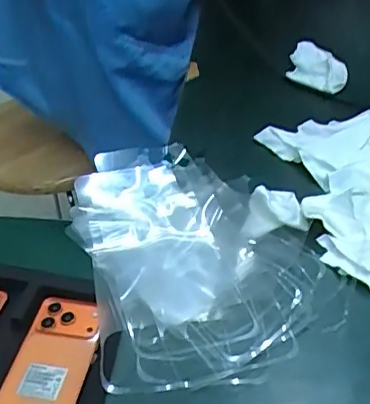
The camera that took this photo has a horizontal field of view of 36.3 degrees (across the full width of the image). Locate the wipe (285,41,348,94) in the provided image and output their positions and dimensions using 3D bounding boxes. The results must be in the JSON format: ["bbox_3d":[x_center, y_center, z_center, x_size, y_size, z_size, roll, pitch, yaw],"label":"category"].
[{"bbox_3d":[0.125,-0.127,0.532,0.054,0.029,0.042,10,42,15],"label":"wipe"}]

